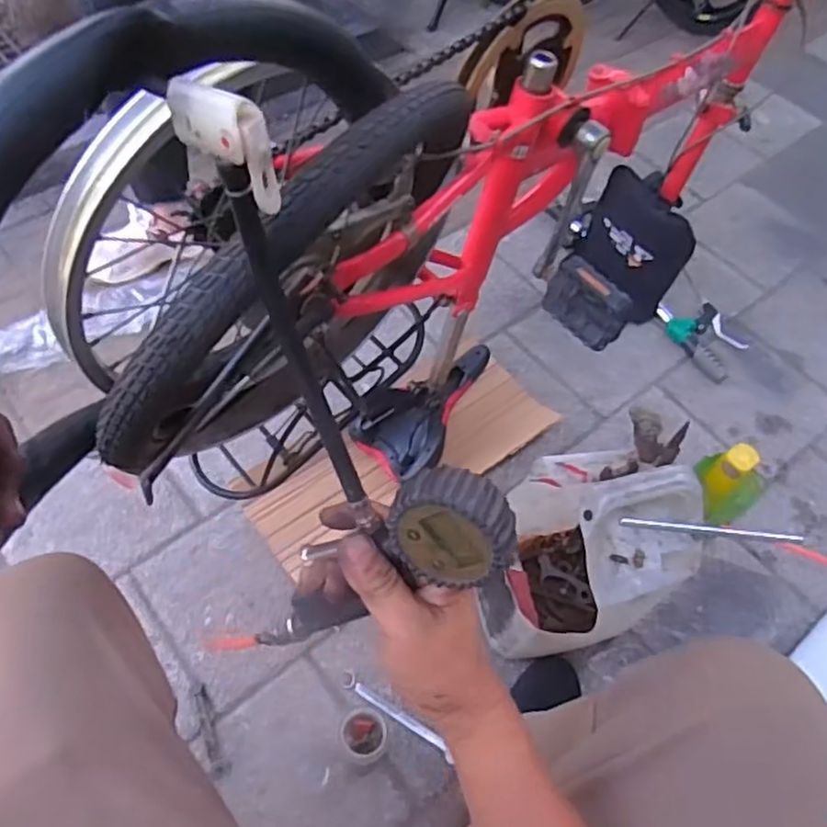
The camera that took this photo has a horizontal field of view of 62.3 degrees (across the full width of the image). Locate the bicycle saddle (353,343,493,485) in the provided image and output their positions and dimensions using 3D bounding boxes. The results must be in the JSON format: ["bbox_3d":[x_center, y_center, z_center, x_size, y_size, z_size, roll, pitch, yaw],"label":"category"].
[{"bbox_3d":[0.035,-0.007,1.097,0.250,0.093,0.133,-37,68,-24],"label":"bicycle saddle"}]

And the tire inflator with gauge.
[{"bbox_3d":[-0.033,-0.030,0.358,0.056,0.277,0.084,-34,23,-21],"label":"tire inflator with gauge"}]

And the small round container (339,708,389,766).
[{"bbox_3d":[-0.062,0.400,0.841,0.056,0.096,0.056,2,58,-4],"label":"small round container"}]

